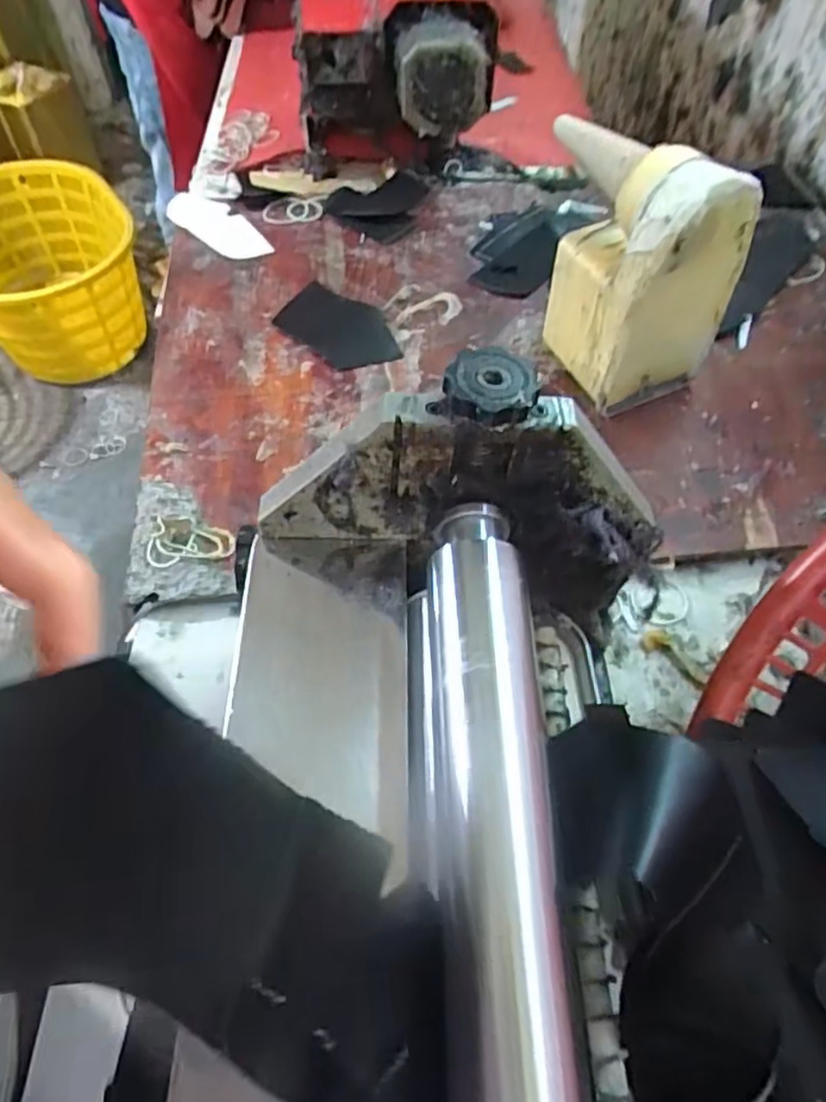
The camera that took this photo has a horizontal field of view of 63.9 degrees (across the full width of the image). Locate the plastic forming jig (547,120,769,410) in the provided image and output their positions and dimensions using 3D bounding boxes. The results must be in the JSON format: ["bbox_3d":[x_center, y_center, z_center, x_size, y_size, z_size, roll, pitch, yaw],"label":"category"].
[{"bbox_3d":[0.190,-0.256,0.583,0.120,0.206,0.162,-19,60,-12],"label":"plastic forming jig"}]

